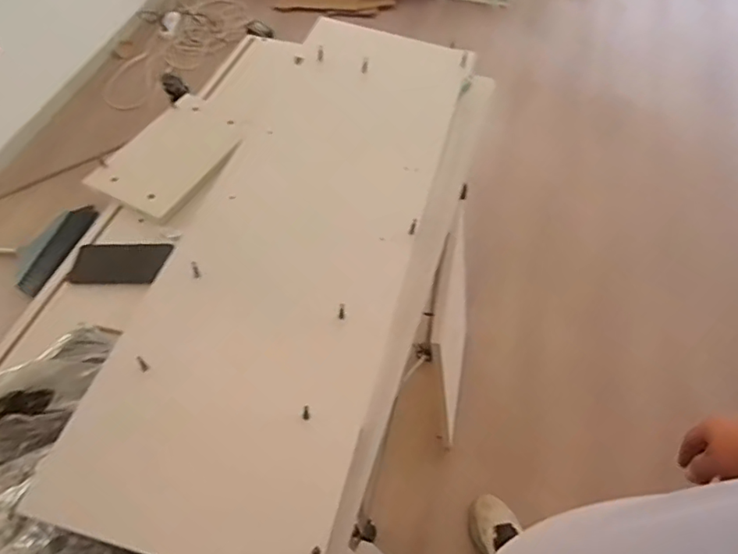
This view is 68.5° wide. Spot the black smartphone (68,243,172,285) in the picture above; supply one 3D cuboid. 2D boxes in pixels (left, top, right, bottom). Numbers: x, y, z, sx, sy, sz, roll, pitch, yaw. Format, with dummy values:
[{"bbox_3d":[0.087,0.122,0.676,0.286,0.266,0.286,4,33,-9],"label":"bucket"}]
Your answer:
[{"bbox_3d":[-0.410,-0.025,0.901,0.167,0.013,0.078,0,58,8],"label":"black smartphone"}]

